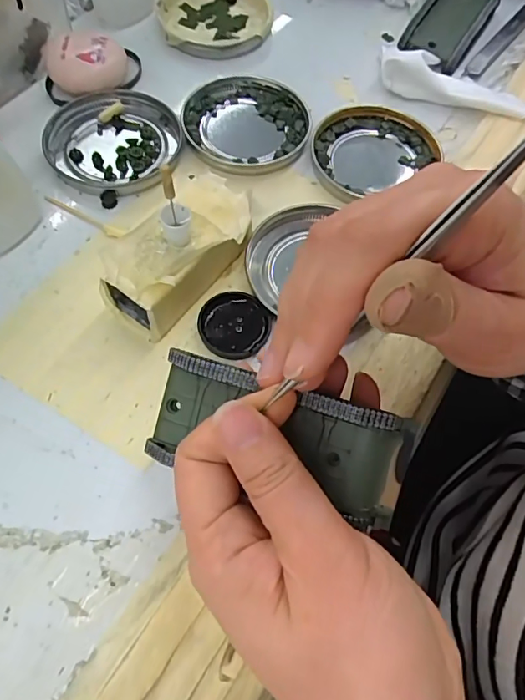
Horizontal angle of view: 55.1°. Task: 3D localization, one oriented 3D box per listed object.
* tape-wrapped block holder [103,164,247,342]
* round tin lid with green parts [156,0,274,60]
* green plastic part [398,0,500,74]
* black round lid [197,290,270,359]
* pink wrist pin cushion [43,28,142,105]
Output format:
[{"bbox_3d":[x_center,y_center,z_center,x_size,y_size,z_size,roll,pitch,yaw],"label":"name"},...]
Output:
[{"bbox_3d":[-0.040,-0.049,0.248,0.047,0.046,0.084,34,66,12],"label":"tape-wrapped block holder"},{"bbox_3d":[-0.034,-0.242,0.365,0.078,0.013,0.077,2,63,-3],"label":"round tin lid with green parts"},{"bbox_3d":[0.137,-0.237,0.364,0.045,0.021,0.090,31,65,11],"label":"green plastic part"},{"bbox_3d":[-0.014,-0.013,0.254,0.034,0.006,0.034,2,63,-3],"label":"black round lid"},{"bbox_3d":[-0.109,-0.183,0.321,0.055,0.025,0.042,-4,64,-6],"label":"pink wrist pin cushion"}]

